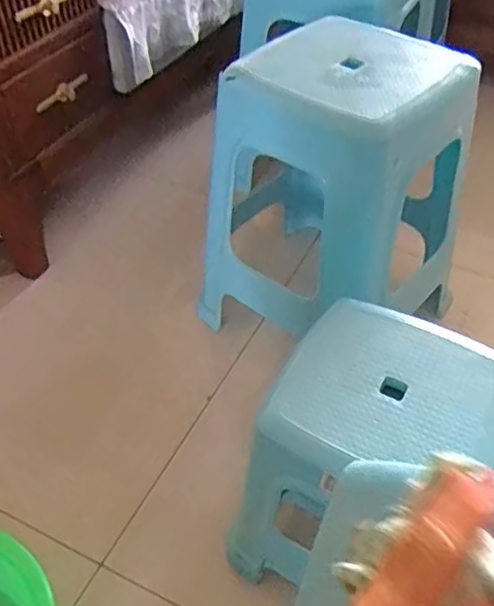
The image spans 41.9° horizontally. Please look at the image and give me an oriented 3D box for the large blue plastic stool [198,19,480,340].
[{"bbox_3d":[0.136,-0.153,1.016,0.308,0.436,0.320,34,54,31],"label":"large blue plastic stool"}]

